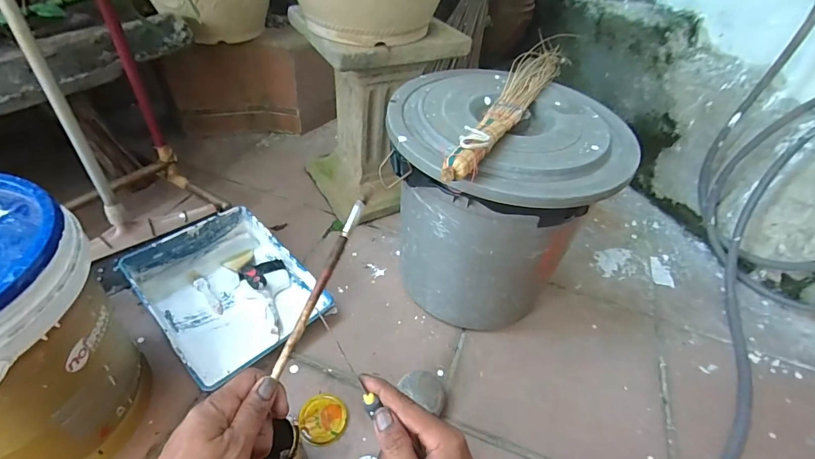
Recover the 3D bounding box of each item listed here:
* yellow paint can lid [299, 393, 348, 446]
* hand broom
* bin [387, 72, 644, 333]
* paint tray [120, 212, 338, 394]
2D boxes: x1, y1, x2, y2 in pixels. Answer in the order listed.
[{"bbox_3d":[-0.145,0.327,0.683,0.082,0.010,0.081,4,45,-4],"label":"yellow paint can lid"},{"bbox_3d":[0.206,-0.258,0.720,0.078,0.040,0.659,24,45,17],"label":"hand broom"},{"bbox_3d":[0.155,-0.060,0.795,0.374,0.377,0.368,4,43,-4],"label":"bin"},{"bbox_3d":[-0.372,0.128,0.833,0.361,0.087,0.279,36,50,27],"label":"paint tray"}]

